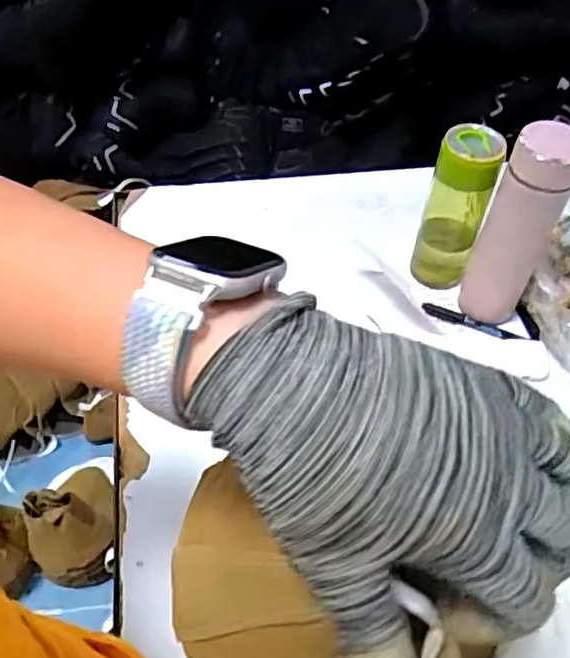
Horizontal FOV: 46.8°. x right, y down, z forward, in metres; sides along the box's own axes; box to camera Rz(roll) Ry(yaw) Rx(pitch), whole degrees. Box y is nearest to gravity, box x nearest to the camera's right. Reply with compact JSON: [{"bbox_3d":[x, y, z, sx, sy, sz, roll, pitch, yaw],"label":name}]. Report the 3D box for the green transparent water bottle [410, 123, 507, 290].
[{"bbox_3d":[0.187,-0.128,0.735,0.063,0.208,0.055,16,54,9],"label":"green transparent water bottle"}]

